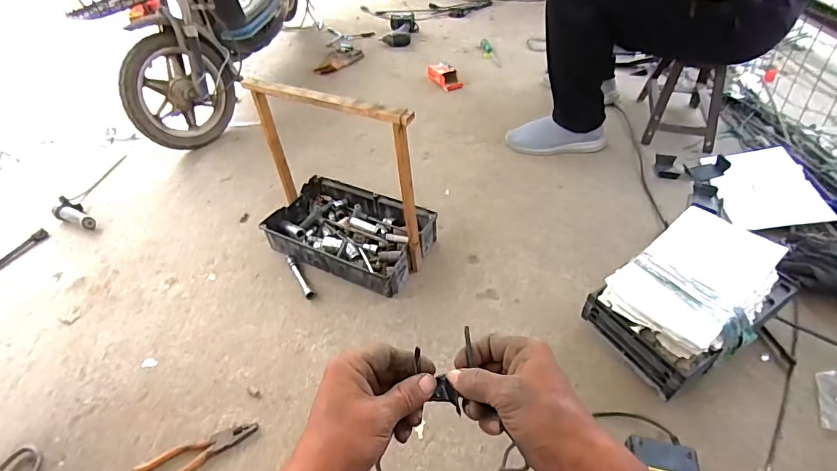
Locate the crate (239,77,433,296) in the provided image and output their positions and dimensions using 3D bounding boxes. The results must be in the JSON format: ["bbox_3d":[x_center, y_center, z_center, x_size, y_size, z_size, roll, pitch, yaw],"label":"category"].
[{"bbox_3d":[-0.157,-0.109,0.895,0.349,0.362,0.226,18,51,19],"label":"crate"}]

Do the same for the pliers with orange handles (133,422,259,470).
[{"bbox_3d":[-0.355,0.353,0.702,0.189,0.014,0.049,-20,49,-15],"label":"pliers with orange handles"}]

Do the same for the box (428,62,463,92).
[{"bbox_3d":[0.089,-0.567,1.548,0.075,0.057,0.152,-23,50,-17],"label":"box"}]

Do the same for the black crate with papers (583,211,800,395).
[{"bbox_3d":[0.475,0.111,0.768,0.310,0.133,0.205,-28,48,-23],"label":"black crate with papers"}]

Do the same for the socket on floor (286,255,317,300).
[{"bbox_3d":[-0.257,0.087,0.949,0.021,0.014,0.141,-25,51,-19],"label":"socket on floor"}]

